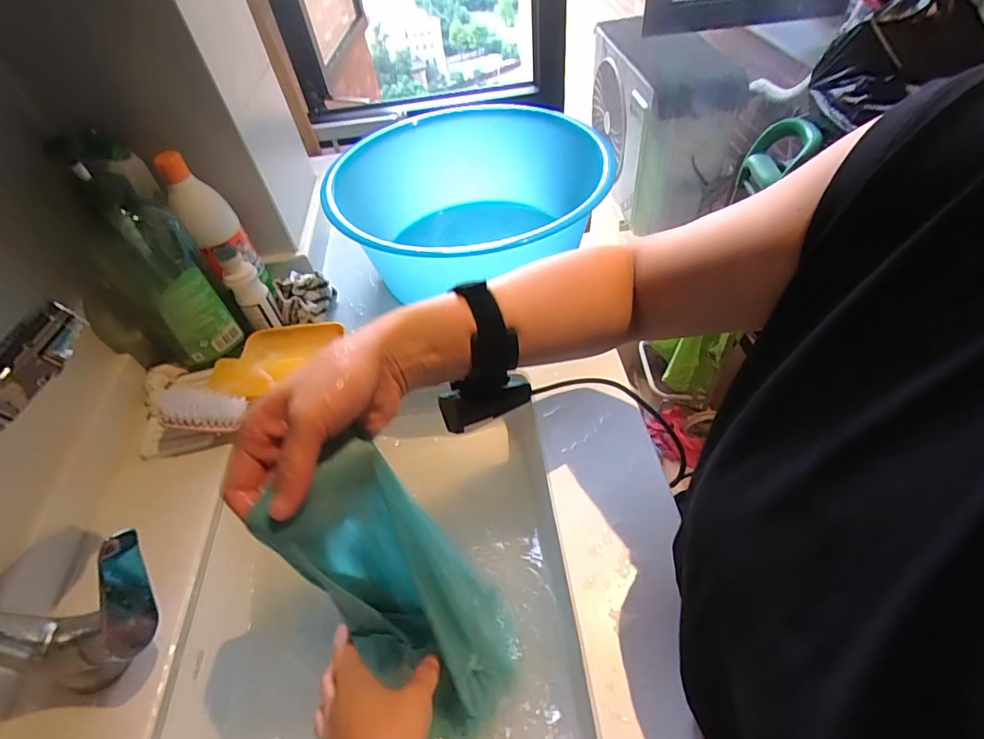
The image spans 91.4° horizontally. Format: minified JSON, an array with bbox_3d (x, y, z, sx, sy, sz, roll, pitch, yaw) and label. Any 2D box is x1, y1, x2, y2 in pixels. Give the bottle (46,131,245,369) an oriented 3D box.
[{"bbox_3d":[-0.387,-0.129,0.541,0.100,0.229,0.106,-36,55,-22],"label":"bottle"}]

